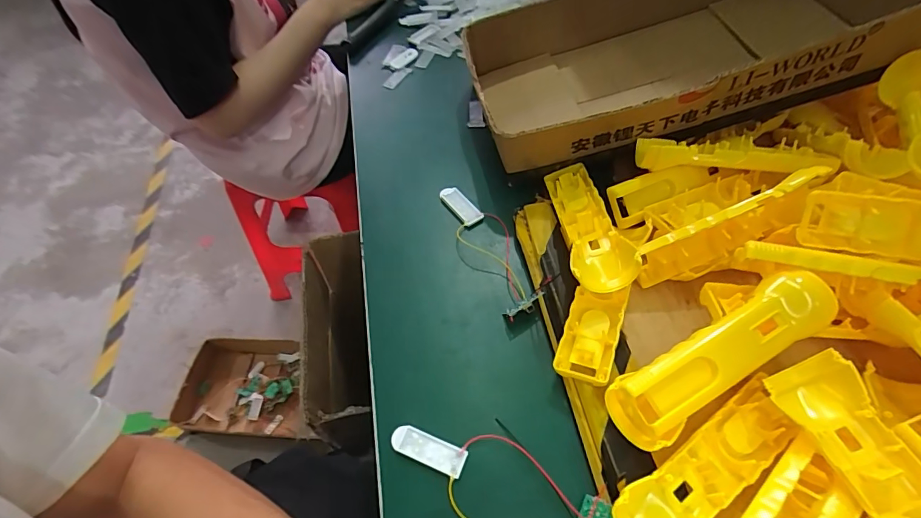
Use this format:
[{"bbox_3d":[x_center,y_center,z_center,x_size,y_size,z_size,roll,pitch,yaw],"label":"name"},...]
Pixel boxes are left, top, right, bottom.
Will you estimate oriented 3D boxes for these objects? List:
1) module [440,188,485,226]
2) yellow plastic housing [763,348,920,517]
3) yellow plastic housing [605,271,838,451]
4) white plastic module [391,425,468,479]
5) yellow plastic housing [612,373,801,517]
[{"bbox_3d":[0.000,-0.057,0.466,0.022,0.010,0.056,-30,61,-18],"label":"module"},{"bbox_3d":[0.256,0.134,0.264,0.043,0.032,0.150,-17,57,-10],"label":"yellow plastic housing"},{"bbox_3d":[0.190,0.069,0.316,0.177,0.030,0.047,-32,60,-3],"label":"yellow plastic housing"},{"bbox_3d":[-0.025,0.145,0.334,0.058,0.004,0.020,19,58,13],"label":"white plastic module"},{"bbox_3d":[0.171,0.140,0.295,0.153,0.023,0.049,-30,61,-18],"label":"yellow plastic housing"}]

